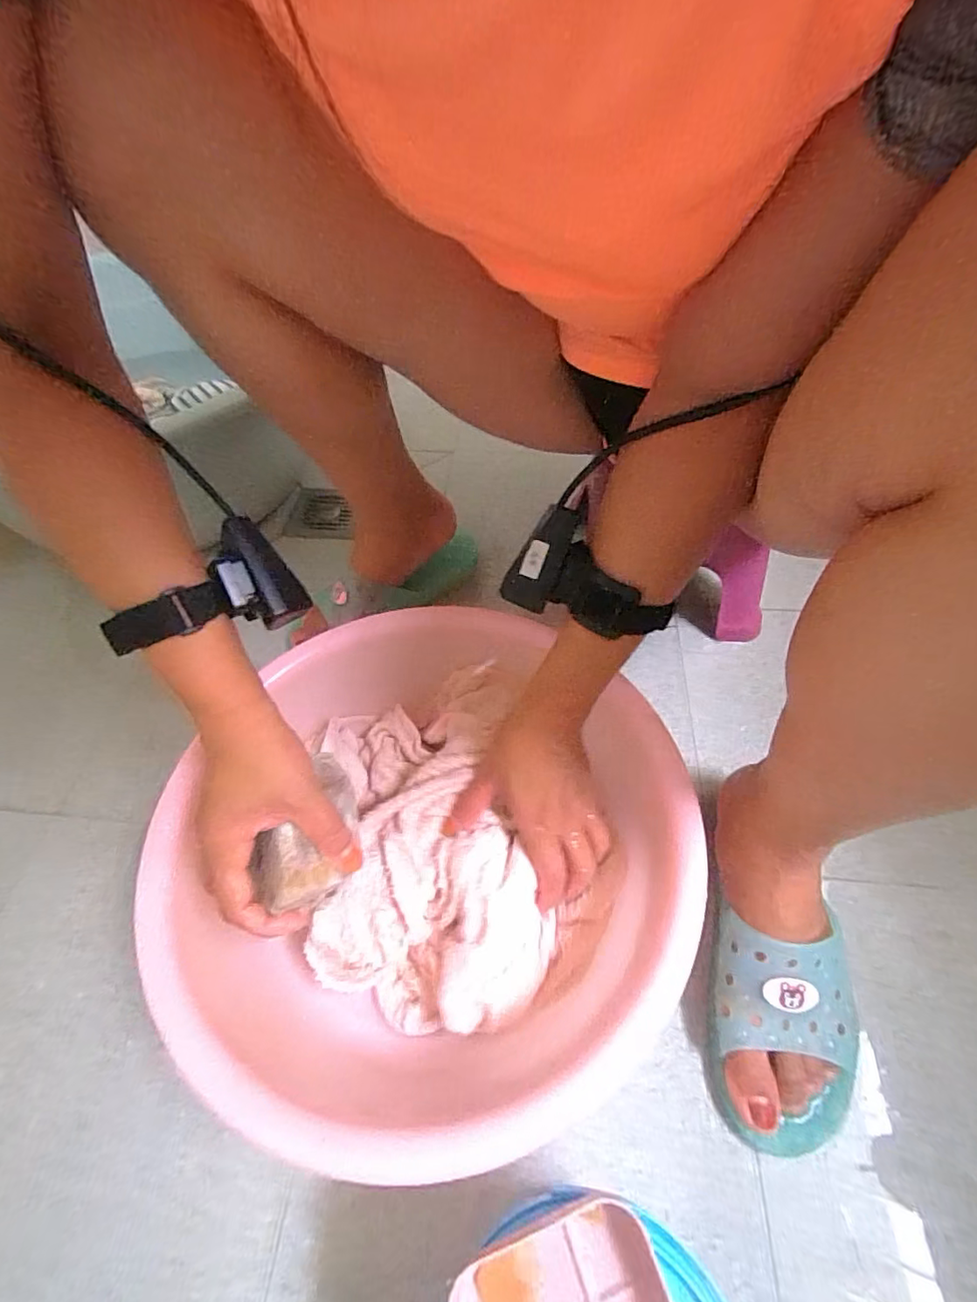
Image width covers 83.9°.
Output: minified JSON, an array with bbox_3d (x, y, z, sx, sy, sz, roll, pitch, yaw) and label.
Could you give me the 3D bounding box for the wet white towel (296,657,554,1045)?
[{"bbox_3d":[-0.045,0.139,0.434,0.178,0.078,0.265,-7,52,-3],"label":"wet white towel"}]

